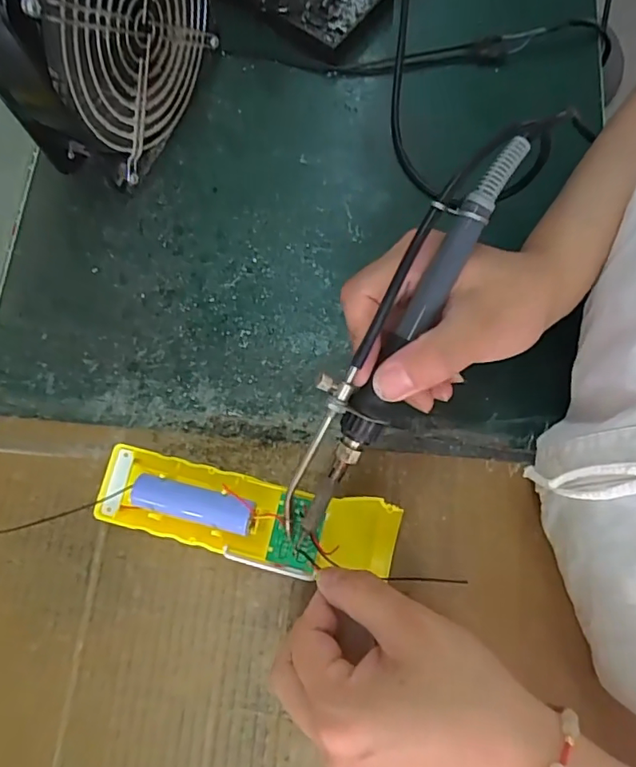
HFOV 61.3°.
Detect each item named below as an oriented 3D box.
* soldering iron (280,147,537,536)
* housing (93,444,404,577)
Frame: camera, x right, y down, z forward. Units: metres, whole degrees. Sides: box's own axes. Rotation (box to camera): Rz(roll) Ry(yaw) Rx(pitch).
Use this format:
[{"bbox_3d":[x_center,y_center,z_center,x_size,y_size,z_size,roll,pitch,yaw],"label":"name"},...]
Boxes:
[{"bbox_3d":[0.032,-0.017,0.240,0.032,0.020,0.194,30,101,6],"label":"soldering iron"},{"bbox_3d":[-0.038,0.067,0.278,0.157,0.025,0.041,11,74,6],"label":"housing"}]

